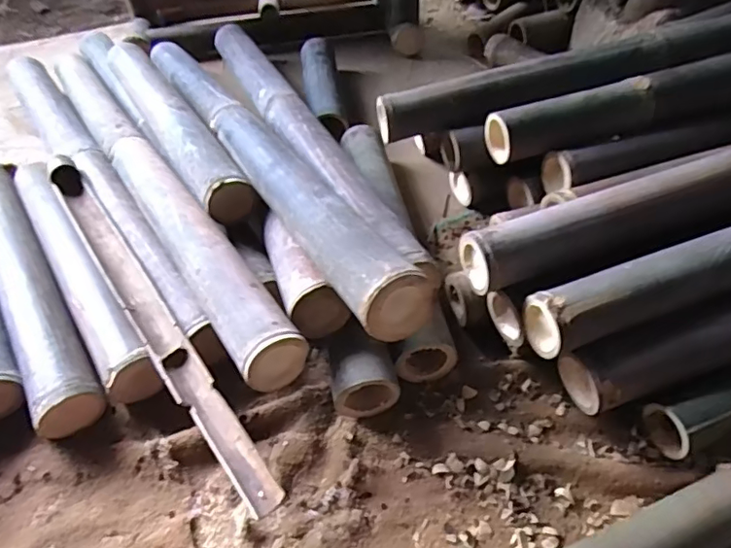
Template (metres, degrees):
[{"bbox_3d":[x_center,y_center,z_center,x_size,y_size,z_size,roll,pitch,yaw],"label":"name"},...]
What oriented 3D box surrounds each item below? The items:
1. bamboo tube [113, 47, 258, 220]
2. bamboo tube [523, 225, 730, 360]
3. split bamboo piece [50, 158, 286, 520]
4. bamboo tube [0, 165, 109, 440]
[{"bbox_3d":[-0.333,-0.258,0.946,0.083,0.079,0.556,-25,51,-19],"label":"bamboo tube"},{"bbox_3d":[0.576,-0.062,0.661,0.819,0.069,0.077,-16,49,-11],"label":"bamboo tube"},{"bbox_3d":[-0.304,0.033,0.734,0.064,0.048,0.683,-30,53,-22],"label":"split bamboo piece"},{"bbox_3d":[-0.496,0.005,0.816,0.080,0.071,0.566,-28,52,-20],"label":"bamboo tube"}]

